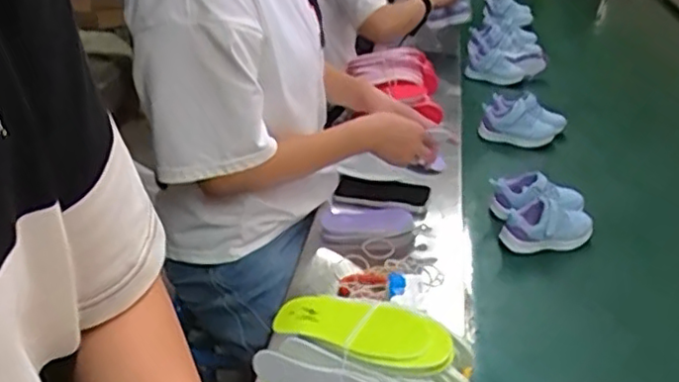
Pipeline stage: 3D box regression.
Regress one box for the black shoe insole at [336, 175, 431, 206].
[{"bbox_3d":[0.075,0.002,1.123,0.155,0.014,0.065,6,30,11],"label":"black shoe insole"}]

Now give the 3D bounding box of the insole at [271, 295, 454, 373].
[{"bbox_3d":[0.022,0.128,0.621,0.184,0.015,0.062,6,43,35],"label":"insole"}]

